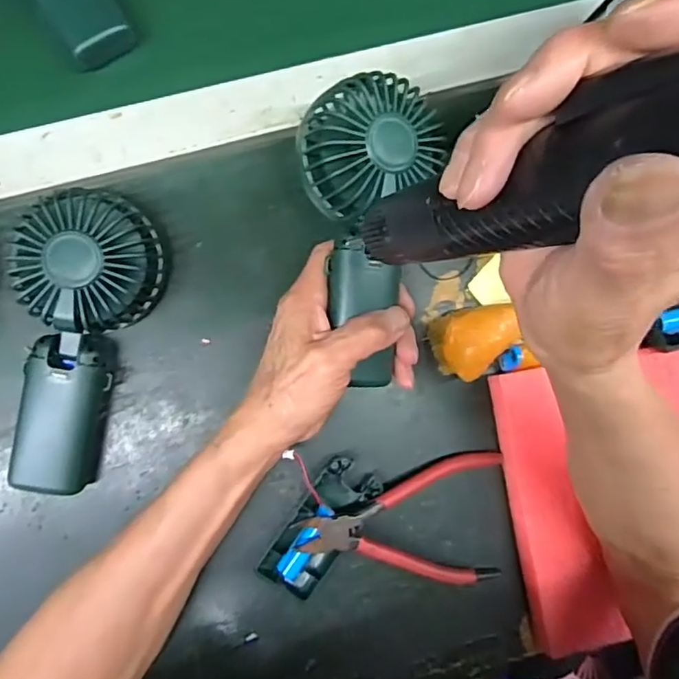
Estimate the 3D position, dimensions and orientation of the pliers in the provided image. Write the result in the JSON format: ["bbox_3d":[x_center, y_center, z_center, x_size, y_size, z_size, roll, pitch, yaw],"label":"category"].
[{"bbox_3d":[0.043,0.118,0.370,0.137,0.030,0.086,5,87,-6],"label":"pliers"}]

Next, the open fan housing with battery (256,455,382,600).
[{"bbox_3d":[-0.012,0.125,0.366,0.040,0.026,0.092,35,85,-4],"label":"open fan housing with battery"}]

